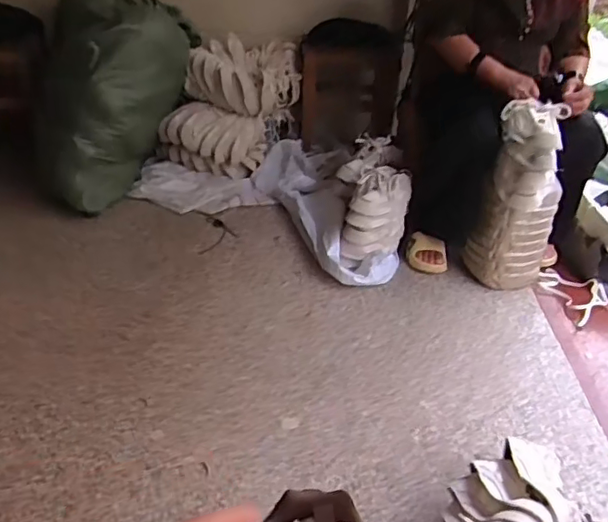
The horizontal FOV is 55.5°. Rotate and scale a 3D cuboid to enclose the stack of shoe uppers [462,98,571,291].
[{"bbox_3d":[0.562,-0.146,1.512,0.187,0.459,0.148,22,39,26],"label":"stack of shoe uppers"}]

